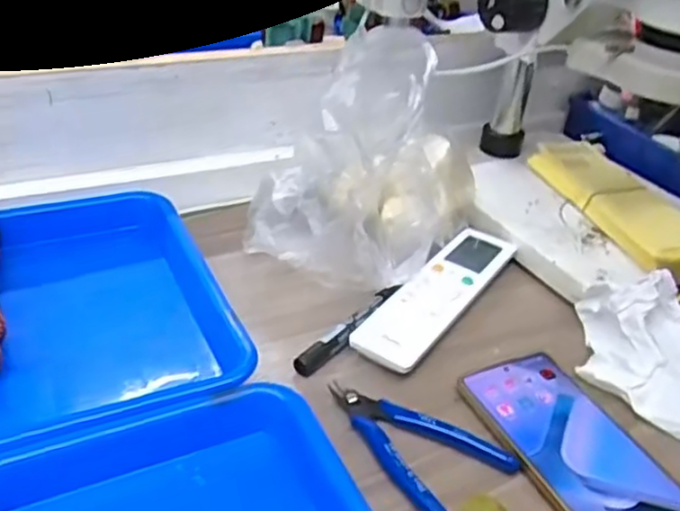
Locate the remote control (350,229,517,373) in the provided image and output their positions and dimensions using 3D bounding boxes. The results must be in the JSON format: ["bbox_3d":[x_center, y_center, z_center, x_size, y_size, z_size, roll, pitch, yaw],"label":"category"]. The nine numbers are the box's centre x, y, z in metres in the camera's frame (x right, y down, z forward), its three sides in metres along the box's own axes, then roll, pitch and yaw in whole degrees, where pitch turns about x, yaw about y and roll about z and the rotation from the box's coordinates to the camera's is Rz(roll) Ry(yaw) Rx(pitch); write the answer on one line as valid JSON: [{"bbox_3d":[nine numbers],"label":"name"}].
[{"bbox_3d":[0.078,0.027,0.543,0.050,0.012,0.189,25,38,25],"label":"remote control"}]

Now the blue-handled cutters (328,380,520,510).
[{"bbox_3d":[0.043,0.109,0.436,0.067,0.012,0.116,-24,45,-37],"label":"blue-handled cutters"}]

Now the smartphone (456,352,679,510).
[{"bbox_3d":[0.150,0.118,0.427,0.082,0.008,0.161,-13,39,-26],"label":"smartphone"}]

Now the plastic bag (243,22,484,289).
[{"bbox_3d":[0.028,-0.085,0.554,0.145,0.150,0.183,20,37,19],"label":"plastic bag"}]

